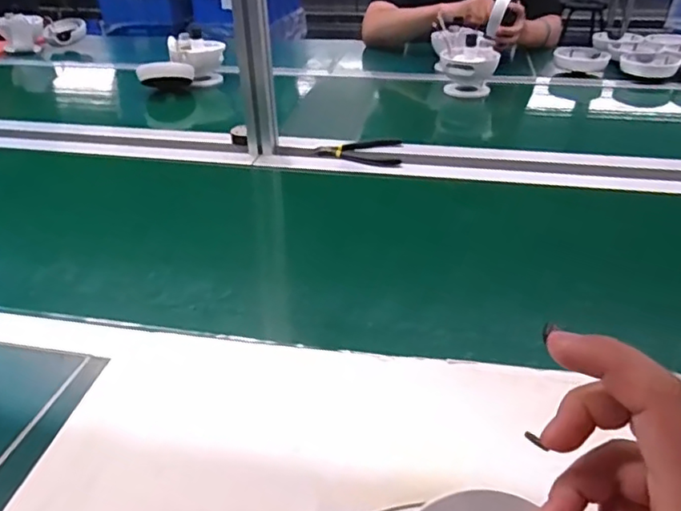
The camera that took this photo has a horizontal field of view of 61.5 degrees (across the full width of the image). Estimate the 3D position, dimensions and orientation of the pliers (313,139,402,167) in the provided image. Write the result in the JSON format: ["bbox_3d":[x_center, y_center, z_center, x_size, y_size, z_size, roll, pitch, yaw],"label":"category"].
[{"bbox_3d":[0.029,-0.167,0.908,0.134,0.011,0.089,1,32,2],"label":"pliers"}]

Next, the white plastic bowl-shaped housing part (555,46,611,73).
[{"bbox_3d":[0.558,-0.460,1.335,0.120,0.042,0.103,7,33,11],"label":"white plastic bowl-shaped housing part"}]

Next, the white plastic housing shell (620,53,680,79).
[{"bbox_3d":[0.683,-0.422,1.263,0.118,0.034,0.100,19,37,28],"label":"white plastic housing shell"}]

